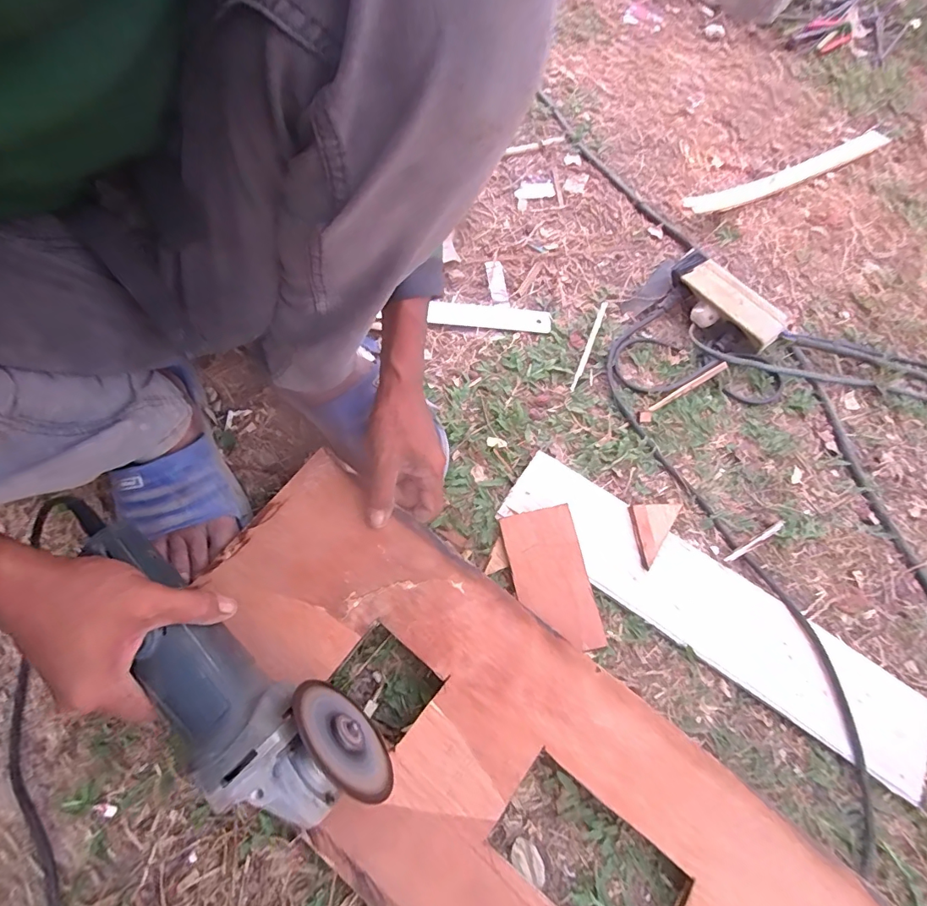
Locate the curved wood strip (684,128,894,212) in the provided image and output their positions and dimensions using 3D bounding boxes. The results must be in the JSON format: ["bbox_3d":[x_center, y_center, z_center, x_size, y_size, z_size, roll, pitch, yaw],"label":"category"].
[{"bbox_3d":[0.567,-0.486,0.813,0.433,0.020,0.053,-24,68,-14],"label":"curved wood strip"}]

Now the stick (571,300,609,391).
[{"bbox_3d":[0.169,-0.146,0.632,0.008,0.005,0.158,22,65,7],"label":"stick"}]

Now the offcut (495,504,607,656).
[{"bbox_3d":[0.089,0.128,0.483,0.074,0.005,0.140,-11,70,-4],"label":"offcut"}]

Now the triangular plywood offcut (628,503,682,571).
[{"bbox_3d":[0.201,0.076,0.513,0.045,0.004,0.089,35,67,13],"label":"triangular plywood offcut"}]

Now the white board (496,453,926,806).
[{"bbox_3d":[0.247,0.155,0.486,0.453,0.018,0.101,34,67,12],"label":"white board"}]

